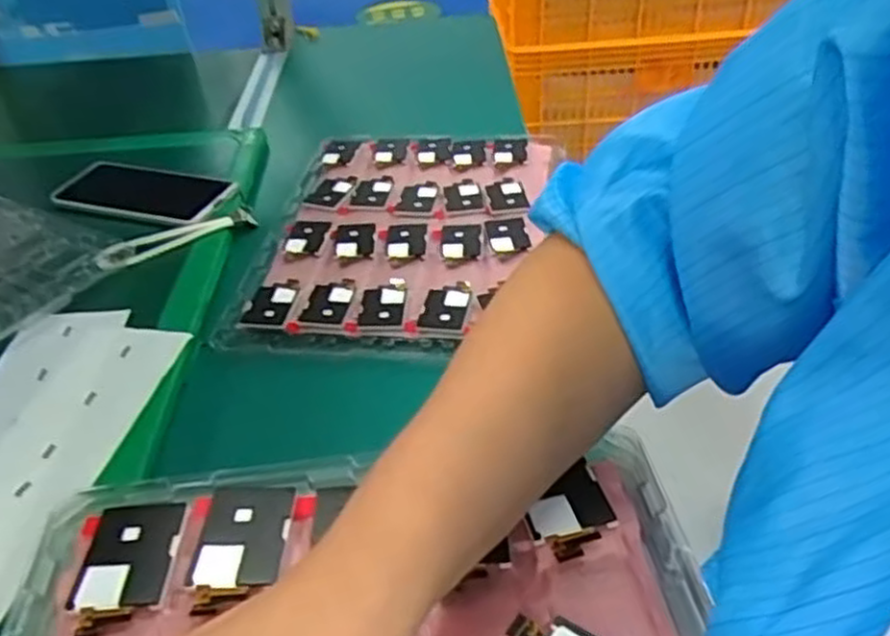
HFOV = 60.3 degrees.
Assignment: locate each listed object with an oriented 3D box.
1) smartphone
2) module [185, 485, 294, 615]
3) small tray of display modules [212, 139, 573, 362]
[{"bbox_3d":[-0.277,-0.122,0.711,0.151,0.008,0.079,9,40,16],"label":"smartphone"},{"bbox_3d":[-0.081,0.090,0.302,0.035,0.006,0.055,-3,38,2],"label":"module"},{"bbox_3d":[-0.036,-0.083,0.664,0.239,0.018,0.318,1,38,7],"label":"small tray of display modules"}]

